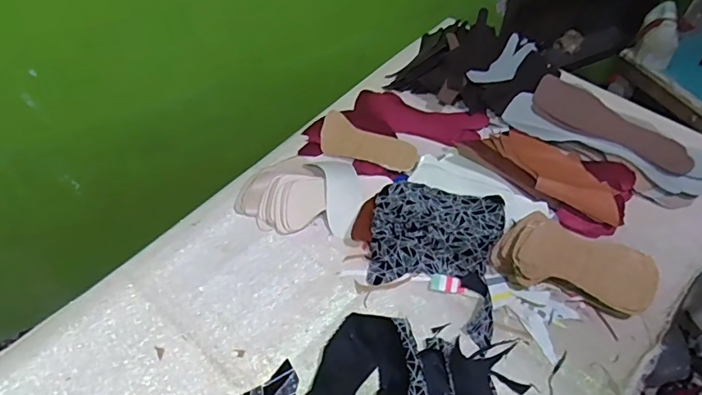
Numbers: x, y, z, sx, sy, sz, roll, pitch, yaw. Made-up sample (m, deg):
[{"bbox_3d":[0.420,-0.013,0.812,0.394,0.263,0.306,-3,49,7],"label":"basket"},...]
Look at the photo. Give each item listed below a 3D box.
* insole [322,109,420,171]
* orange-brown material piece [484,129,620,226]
[{"bbox_3d":[0.022,-0.081,0.812,0.166,0.010,0.068,27,81,22],"label":"insole"},{"bbox_3d":[0.310,-0.039,0.762,0.087,0.020,0.211,-29,57,-20],"label":"orange-brown material piece"}]

